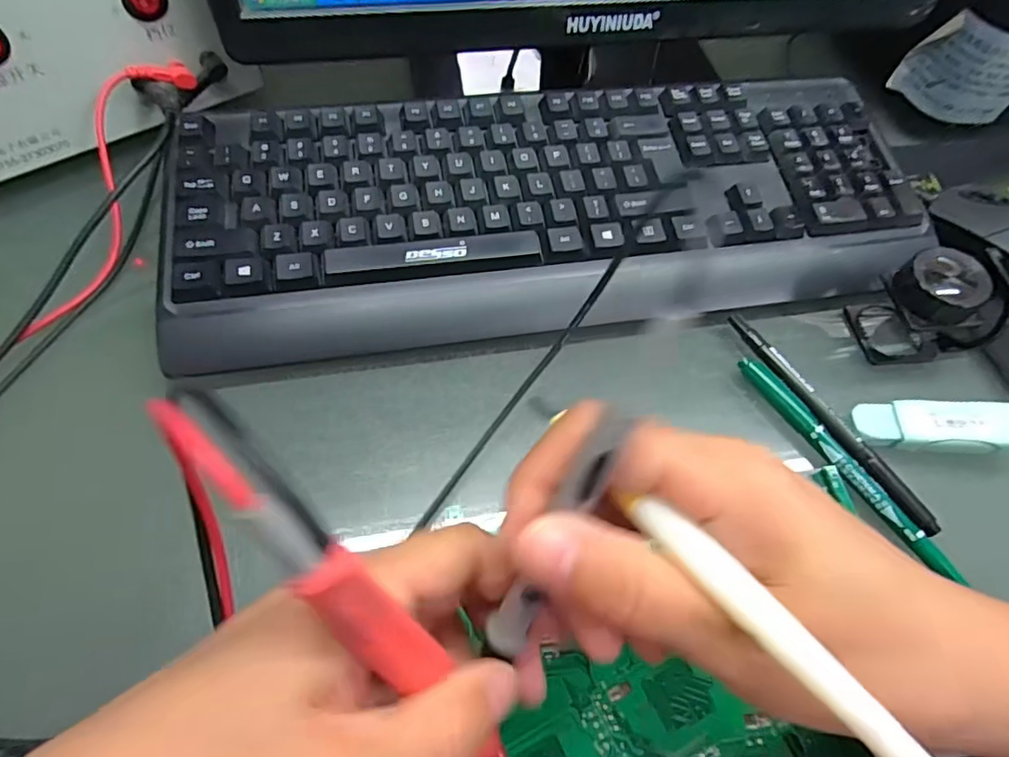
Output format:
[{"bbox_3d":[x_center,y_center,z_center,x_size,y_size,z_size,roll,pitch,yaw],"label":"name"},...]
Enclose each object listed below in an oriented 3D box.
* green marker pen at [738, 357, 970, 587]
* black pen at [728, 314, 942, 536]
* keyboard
[{"bbox_3d":[0.165,0.038,0.276,0.013,0.008,0.128,-28,67,-18],"label":"green marker pen"},{"bbox_3d":[0.164,0.017,0.286,0.010,0.007,0.137,-24,66,-16],"label":"black pen"},{"bbox_3d":[0.036,-0.100,0.328,0.433,0.038,0.164,-9,62,-9],"label":"keyboard"}]

